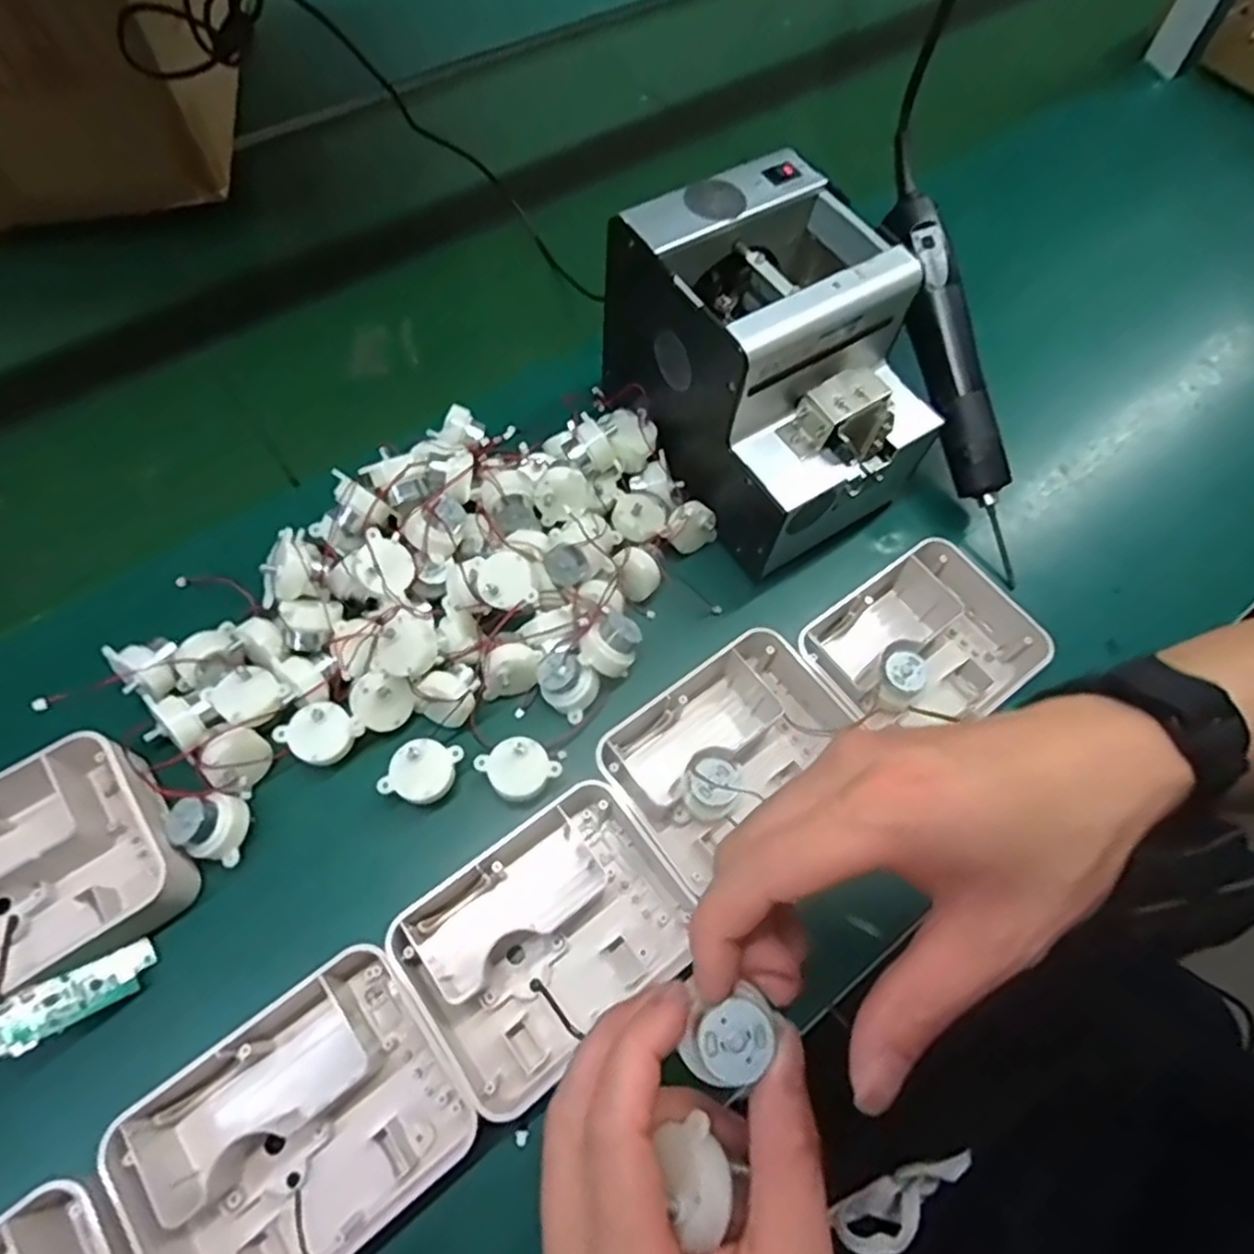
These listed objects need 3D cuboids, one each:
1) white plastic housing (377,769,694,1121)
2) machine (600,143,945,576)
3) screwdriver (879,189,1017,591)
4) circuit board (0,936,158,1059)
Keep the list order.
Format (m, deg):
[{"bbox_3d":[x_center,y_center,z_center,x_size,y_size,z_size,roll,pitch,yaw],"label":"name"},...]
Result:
[{"bbox_3d":[-0.037,0.154,0.358,0.127,0.059,0.098,-35,69,-18],"label":"white plastic housing"},{"bbox_3d":[0.088,-0.152,0.441,0.126,0.155,0.169,-32,68,-17],"label":"machine"},{"bbox_3d":[0.217,-0.157,0.472,0.029,0.028,0.254,-15,90,-9],"label":"screwdriver"},{"bbox_3d":[-0.257,0.170,0.330,0.071,0.005,0.024,-18,81,-55],"label":"circuit board"}]

